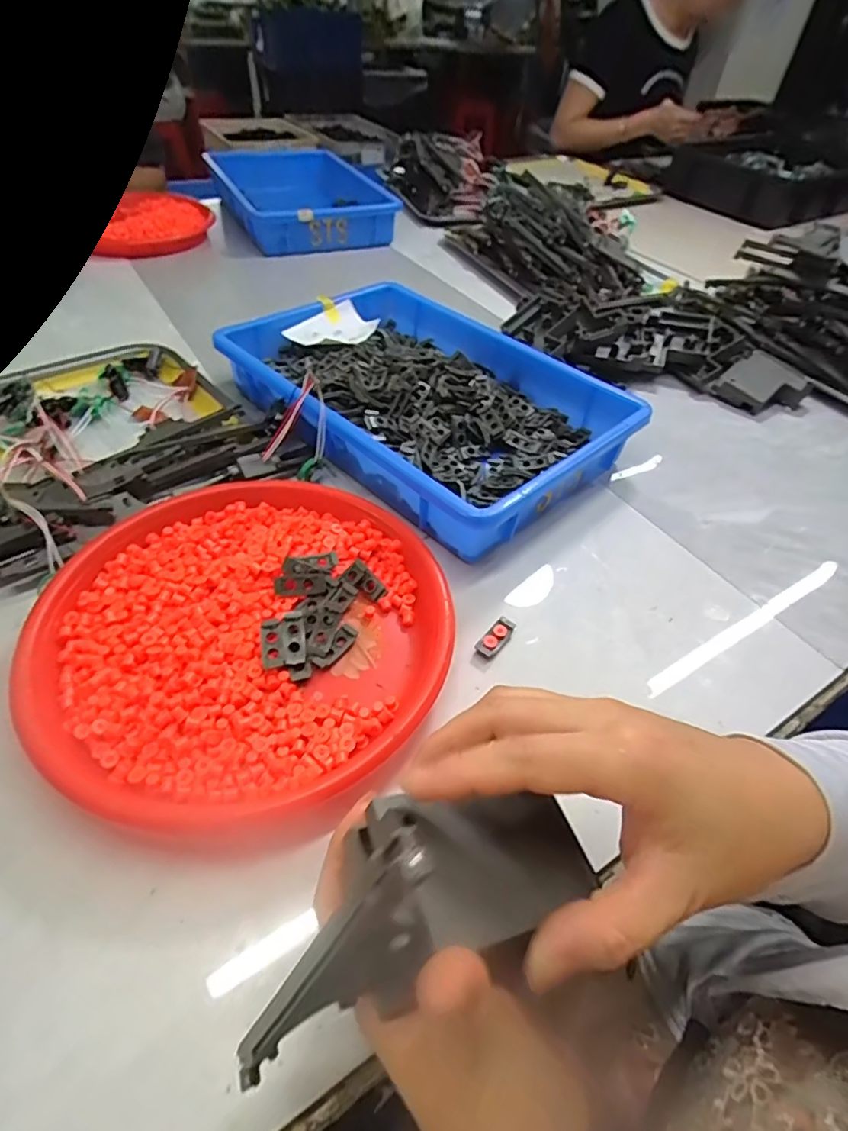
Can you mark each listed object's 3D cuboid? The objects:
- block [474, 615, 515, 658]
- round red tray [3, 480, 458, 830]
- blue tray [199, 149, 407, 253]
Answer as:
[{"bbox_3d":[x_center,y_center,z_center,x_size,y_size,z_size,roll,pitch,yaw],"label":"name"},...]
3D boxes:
[{"bbox_3d":[0.050,0.050,0.377,0.014,0.006,0.035,32,52,22],"label":"block"},{"bbox_3d":[-0.116,0.034,0.353,0.244,0.029,0.250,3,47,-3],"label":"round red tray"},{"bbox_3d":[-0.209,-0.644,0.951,0.252,0.073,0.344,-18,51,-20],"label":"blue tray"}]

